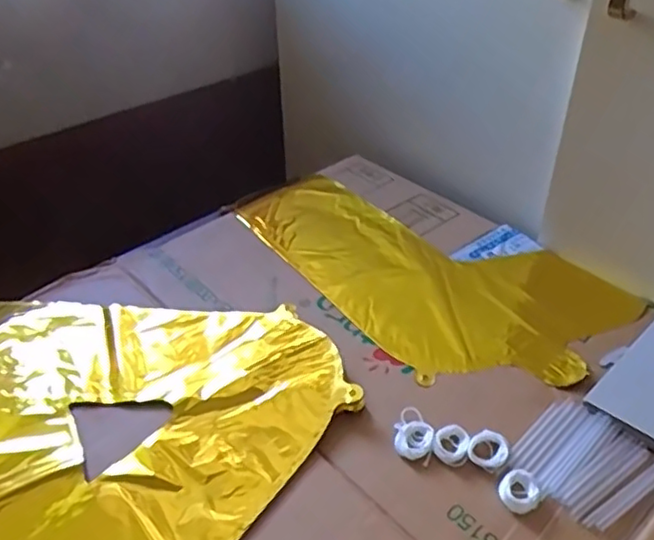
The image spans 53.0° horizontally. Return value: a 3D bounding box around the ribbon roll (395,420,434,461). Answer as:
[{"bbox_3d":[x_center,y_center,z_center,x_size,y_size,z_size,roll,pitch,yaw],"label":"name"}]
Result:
[{"bbox_3d":[0.060,0.118,0.452,0.026,0.009,0.028,0,39,0],"label":"ribbon roll"}]

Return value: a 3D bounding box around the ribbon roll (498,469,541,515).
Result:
[{"bbox_3d":[0.124,0.143,0.422,0.025,0.007,0.028,6,39,8],"label":"ribbon roll"}]

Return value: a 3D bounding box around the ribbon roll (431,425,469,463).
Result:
[{"bbox_3d":[0.085,0.119,0.448,0.024,0.011,0.024,0,39,0],"label":"ribbon roll"}]

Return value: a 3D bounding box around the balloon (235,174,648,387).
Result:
[{"bbox_3d":[0.083,-0.010,0.623,0.206,0.015,0.357,-28,47,-30],"label":"balloon"}]

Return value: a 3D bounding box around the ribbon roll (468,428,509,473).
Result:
[{"bbox_3d":[0.110,0.122,0.444,0.025,0.009,0.025,0,39,0],"label":"ribbon roll"}]

